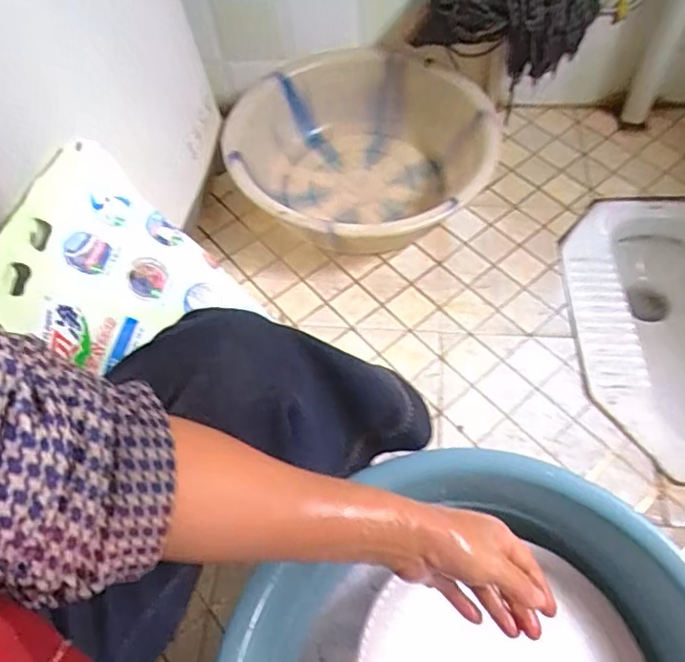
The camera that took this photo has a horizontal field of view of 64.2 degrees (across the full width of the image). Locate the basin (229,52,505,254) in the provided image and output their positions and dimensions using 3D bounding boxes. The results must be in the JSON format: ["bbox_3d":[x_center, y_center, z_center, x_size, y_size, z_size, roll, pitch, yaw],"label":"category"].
[{"bbox_3d":[0.040,-0.340,1.068,0.484,0.193,0.519,-2,56,3],"label":"basin"}]

